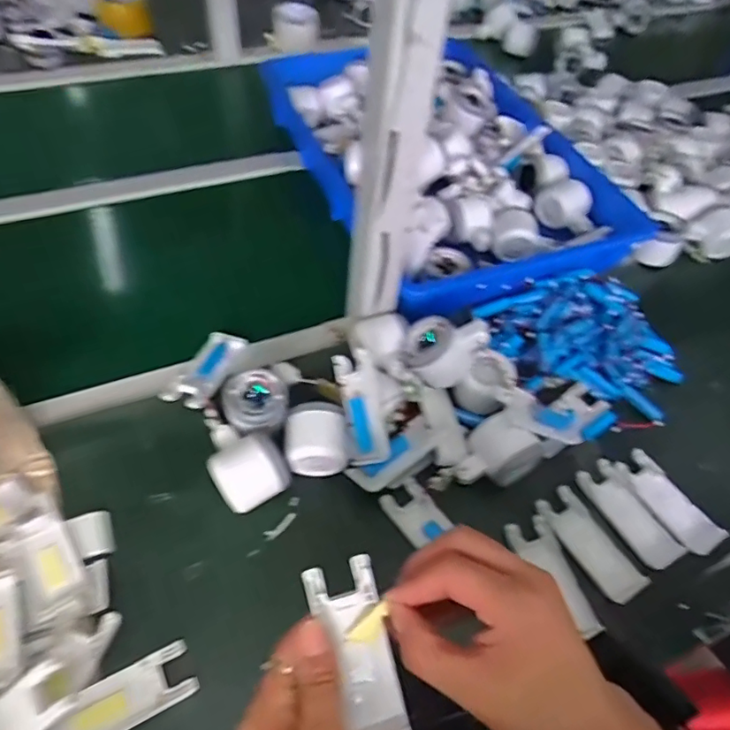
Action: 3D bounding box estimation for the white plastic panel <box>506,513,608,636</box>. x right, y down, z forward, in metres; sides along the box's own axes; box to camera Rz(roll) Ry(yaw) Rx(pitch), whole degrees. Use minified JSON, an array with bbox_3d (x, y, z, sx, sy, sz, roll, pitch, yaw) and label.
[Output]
[{"bbox_3d":[0.164,0.185,0.467,0.043,0.006,0.103,-13,57,-14],"label":"white plastic panel"}]

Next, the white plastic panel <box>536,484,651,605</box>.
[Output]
[{"bbox_3d":[0.207,0.162,0.488,0.045,0.007,0.105,-25,60,-21],"label":"white plastic panel"}]

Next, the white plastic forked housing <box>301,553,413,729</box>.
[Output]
[{"bbox_3d":[-0.003,0.168,0.314,0.040,0.022,0.103,-16,85,-16],"label":"white plastic forked housing"}]

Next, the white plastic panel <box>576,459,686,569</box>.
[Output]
[{"bbox_3d":[0.253,0.141,0.511,0.043,0.008,0.105,-23,60,-20],"label":"white plastic panel"}]

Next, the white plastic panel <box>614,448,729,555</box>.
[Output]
[{"bbox_3d":[0.295,0.131,0.517,0.041,0.008,0.106,-24,60,-20],"label":"white plastic panel"}]

